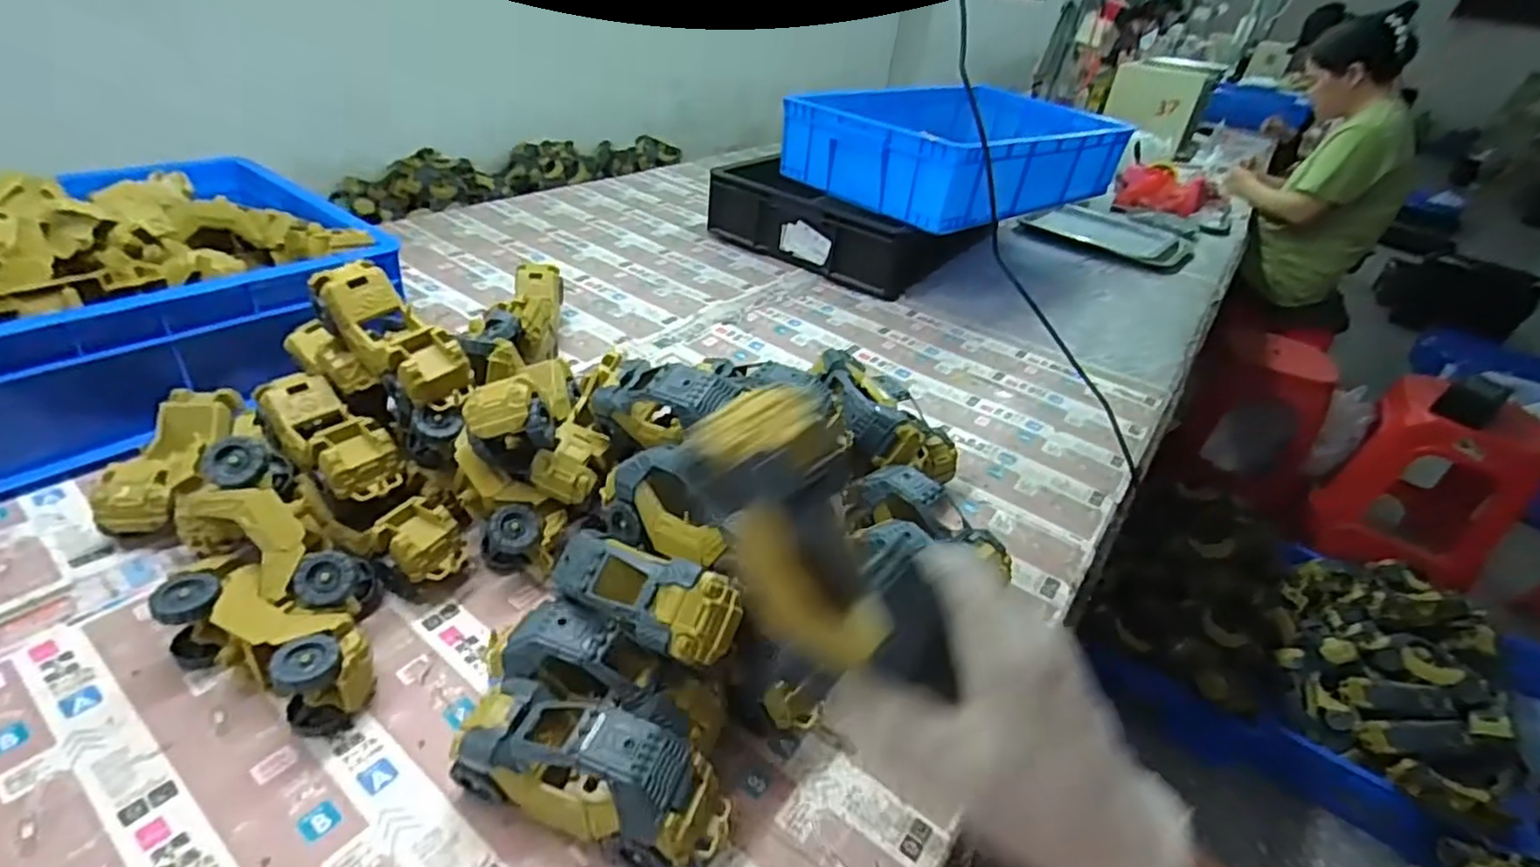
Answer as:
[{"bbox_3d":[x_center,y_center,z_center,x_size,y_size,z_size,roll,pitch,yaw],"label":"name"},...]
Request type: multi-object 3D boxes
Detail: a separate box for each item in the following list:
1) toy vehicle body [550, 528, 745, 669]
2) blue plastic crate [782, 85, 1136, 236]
[{"bbox_3d":[-0.082,0.109,0.461,0.136,0.051,0.055,14,71,27],"label":"toy vehicle body"},{"bbox_3d":[0.354,-0.527,1.254,0.559,0.122,0.351,-23,46,-35],"label":"blue plastic crate"}]

